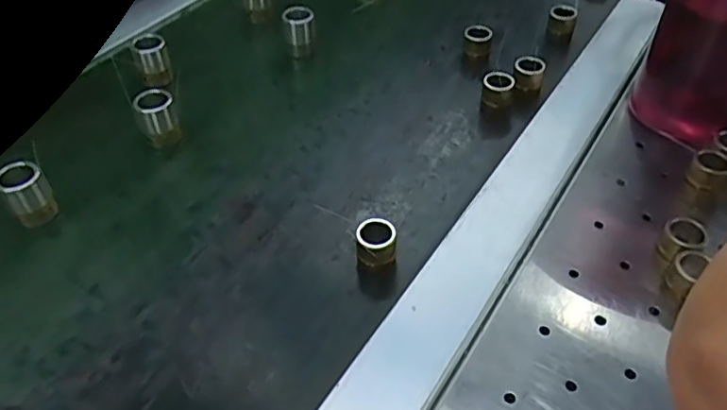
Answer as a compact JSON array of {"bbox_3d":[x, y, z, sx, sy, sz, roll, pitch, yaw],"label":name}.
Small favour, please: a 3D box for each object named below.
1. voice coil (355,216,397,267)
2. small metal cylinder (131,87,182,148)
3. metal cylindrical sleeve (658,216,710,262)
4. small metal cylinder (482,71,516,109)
[{"bbox_3d":[0.006,0.021,0.301,0.019,0.020,0.021,-5,45,-2],"label":"voice coil"},{"bbox_3d":[-0.128,-0.052,0.374,0.021,0.035,0.018,-20,47,-16],"label":"small metal cylinder"},{"bbox_3d":[0.158,0.019,0.295,0.022,0.021,0.018,-12,46,-9],"label":"metal cylindrical sleeve"},{"bbox_3d":[0.088,-0.074,0.394,0.020,0.022,0.019,12,47,14],"label":"small metal cylinder"}]

